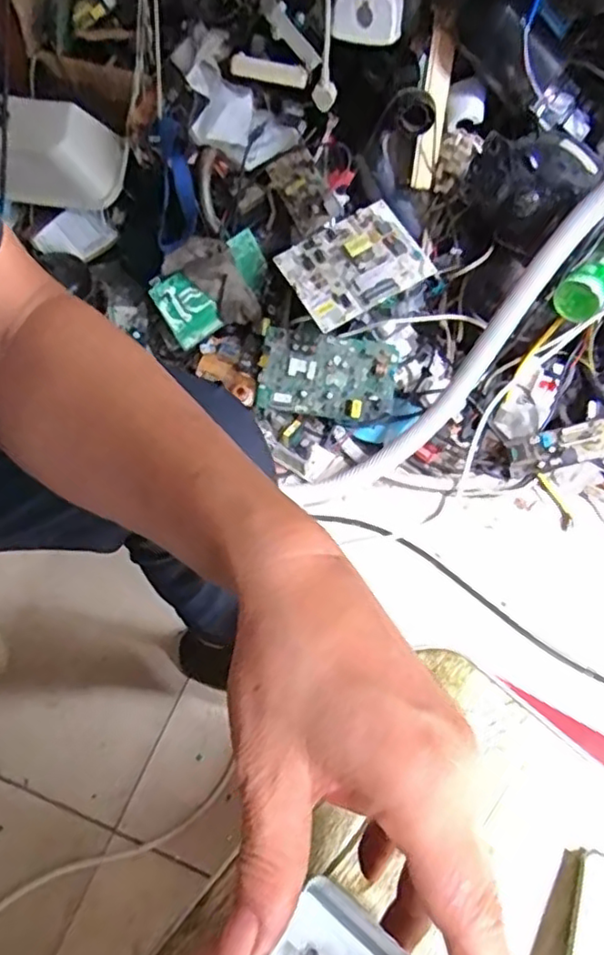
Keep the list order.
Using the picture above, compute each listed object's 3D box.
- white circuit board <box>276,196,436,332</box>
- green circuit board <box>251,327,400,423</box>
[{"bbox_3d":[0.076,-0.318,0.971,0.196,0.013,0.148,-32,75,-7],"label":"white circuit board"},{"bbox_3d":[0.040,-0.155,1.003,0.204,0.020,0.123,9,89,-2],"label":"green circuit board"}]

